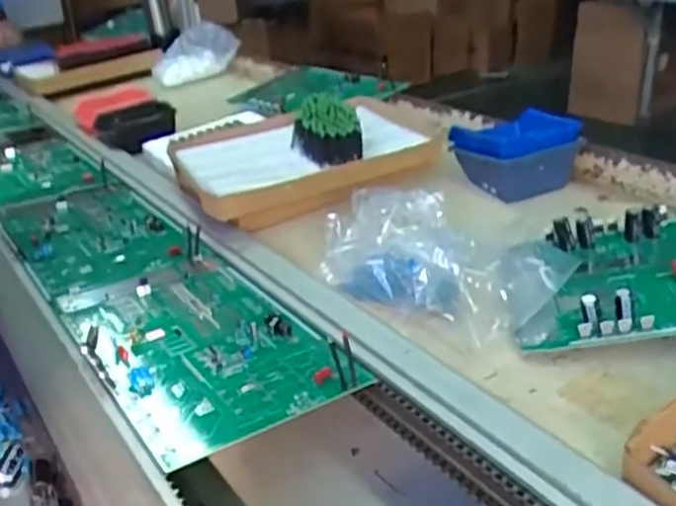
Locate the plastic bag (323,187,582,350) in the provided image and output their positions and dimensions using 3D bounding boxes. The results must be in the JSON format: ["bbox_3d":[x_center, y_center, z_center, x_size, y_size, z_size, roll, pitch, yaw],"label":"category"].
[{"bbox_3d":[0.097,0.001,0.687,0.228,0.076,0.145,13,27,27],"label":"plastic bag"}]

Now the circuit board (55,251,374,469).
[{"bbox_3d":[-0.134,0.075,0.658,0.175,0.021,0.306,-17,29,-33],"label":"circuit board"}]

